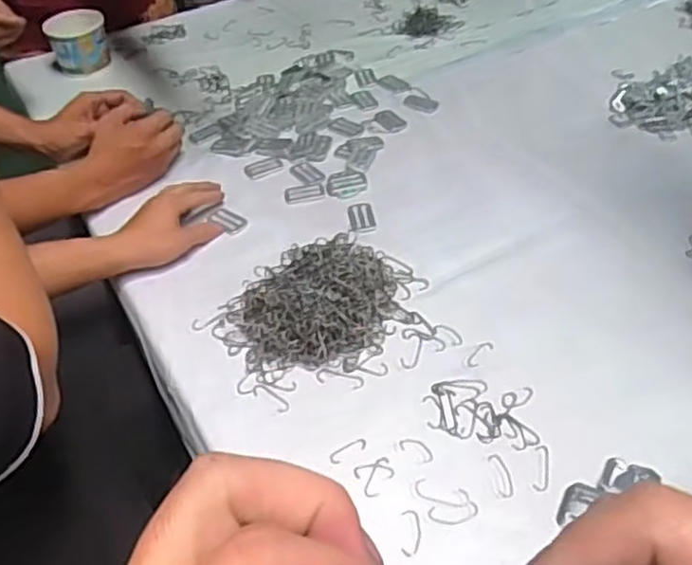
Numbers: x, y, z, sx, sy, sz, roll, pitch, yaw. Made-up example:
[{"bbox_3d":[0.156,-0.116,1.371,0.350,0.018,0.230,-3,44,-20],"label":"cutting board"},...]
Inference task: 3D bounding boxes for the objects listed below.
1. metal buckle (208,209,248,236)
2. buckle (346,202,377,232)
[{"bbox_3d":[-0.138,-0.073,0.832,0.049,0.004,0.032,27,52,30],"label":"metal buckle"},{"bbox_3d":[0.017,-0.076,0.818,0.029,0.004,0.051,-9,43,-4],"label":"buckle"}]

